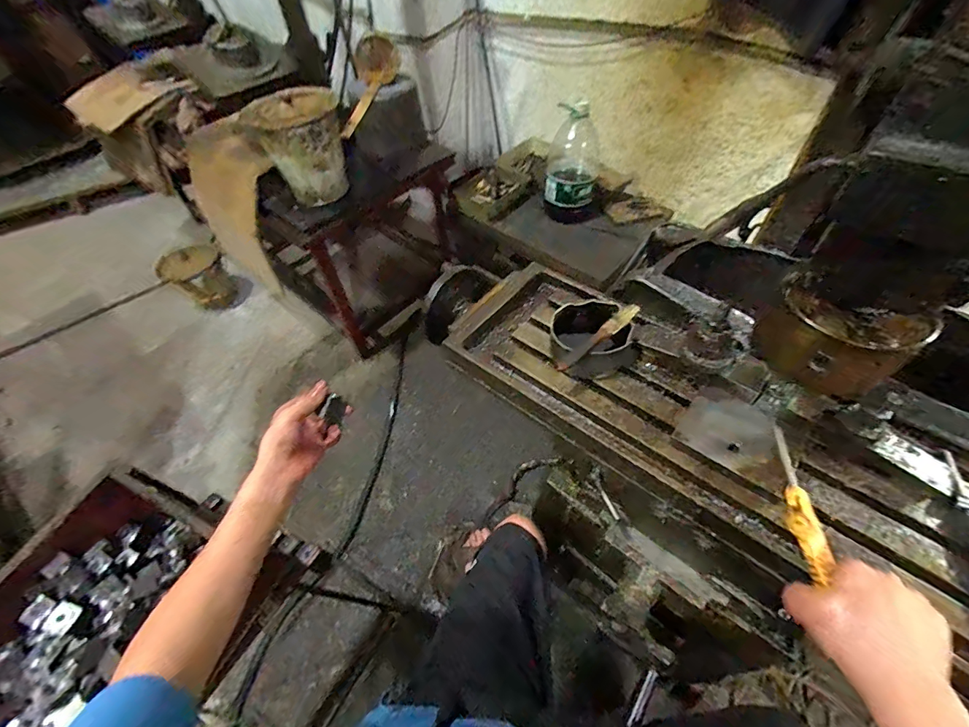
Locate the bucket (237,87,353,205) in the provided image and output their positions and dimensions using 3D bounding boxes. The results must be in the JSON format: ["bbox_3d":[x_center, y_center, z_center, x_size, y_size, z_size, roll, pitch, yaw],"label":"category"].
[{"bbox_3d":[-0.525,-0.636,1.242,0.243,0.263,0.292,-27,56,-16],"label":"bucket"}]

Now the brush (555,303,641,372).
[{"bbox_3d":[0.152,-0.034,0.570,0.152,0.019,0.020,-35,58,-21],"label":"brush"}]

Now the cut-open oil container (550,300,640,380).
[{"bbox_3d":[0.152,-0.037,0.605,0.106,0.061,0.098,-2,53,2],"label":"cut-open oil container"}]

